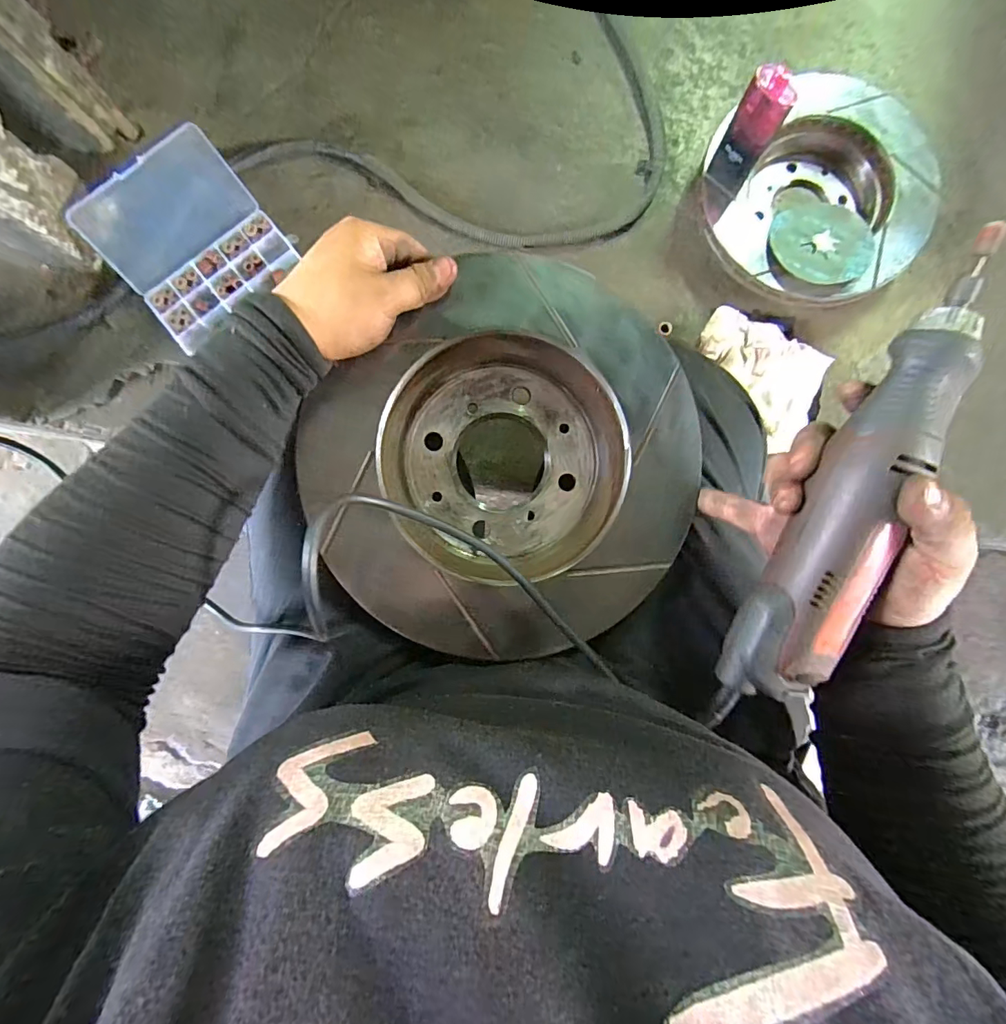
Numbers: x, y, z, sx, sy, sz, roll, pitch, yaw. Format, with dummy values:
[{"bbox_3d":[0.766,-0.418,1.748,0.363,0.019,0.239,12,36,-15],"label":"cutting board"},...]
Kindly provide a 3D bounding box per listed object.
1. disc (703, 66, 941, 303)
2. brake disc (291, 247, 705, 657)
[{"bbox_3d":[0.354,-0.367,0.546,0.239,0.058,0.261,0,87,1],"label":"disc"},{"bbox_3d":[0.007,-0.024,0.321,0.243,0.060,0.224,0,87,1],"label":"brake disc"}]

